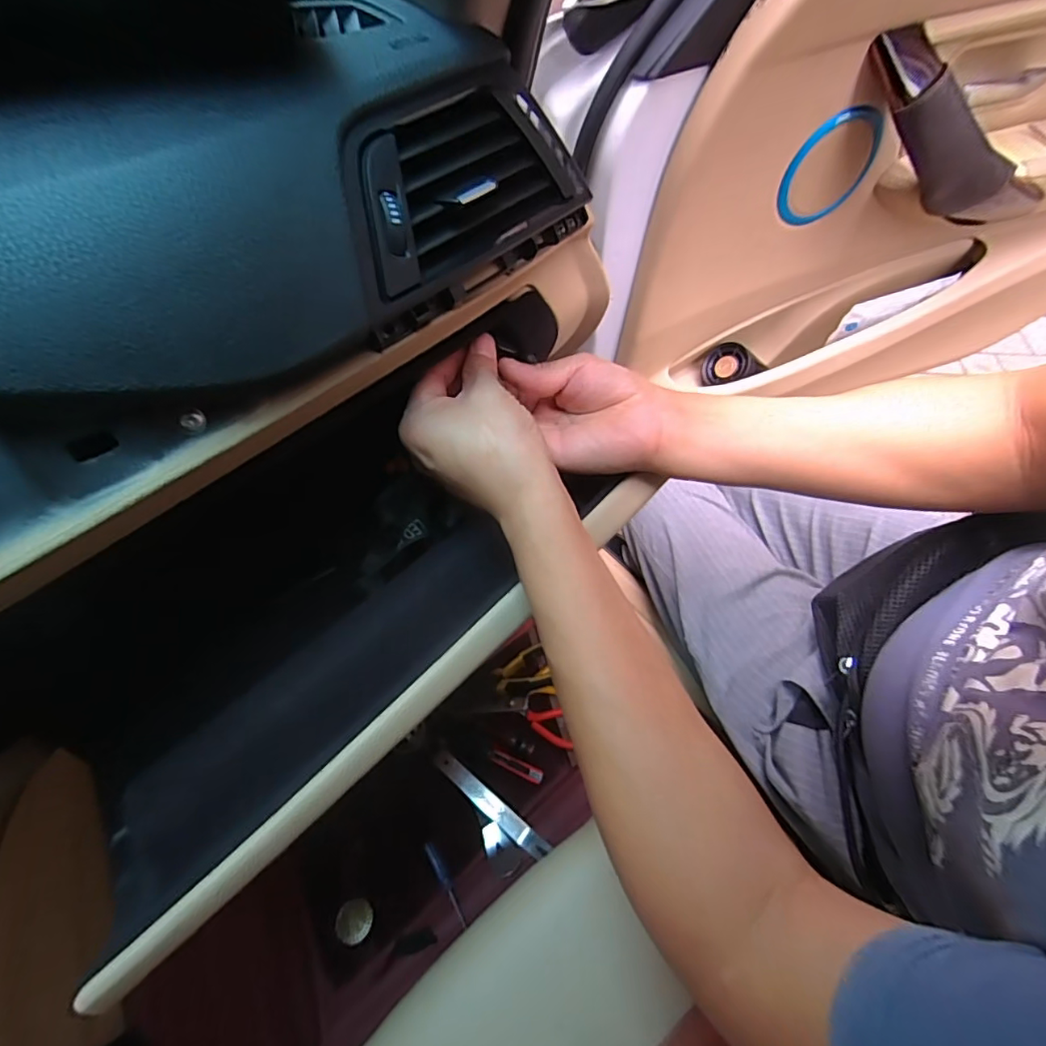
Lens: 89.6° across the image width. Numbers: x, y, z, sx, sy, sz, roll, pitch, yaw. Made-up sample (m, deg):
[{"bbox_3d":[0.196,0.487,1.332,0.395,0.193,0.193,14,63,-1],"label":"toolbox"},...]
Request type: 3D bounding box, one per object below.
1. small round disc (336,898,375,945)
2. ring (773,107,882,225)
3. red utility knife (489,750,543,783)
[{"bbox_3d":[-0.179,0.420,0.556,0.036,0.004,0.038,-2,55,3],"label":"small round disc"},{"bbox_3d":[0.328,-0.376,0.561,0.115,0.109,0.011,-19,56,-9],"label":"ring"},{"bbox_3d":[-0.008,0.292,0.632,0.066,0.005,0.016,18,58,16],"label":"red utility knife"}]

